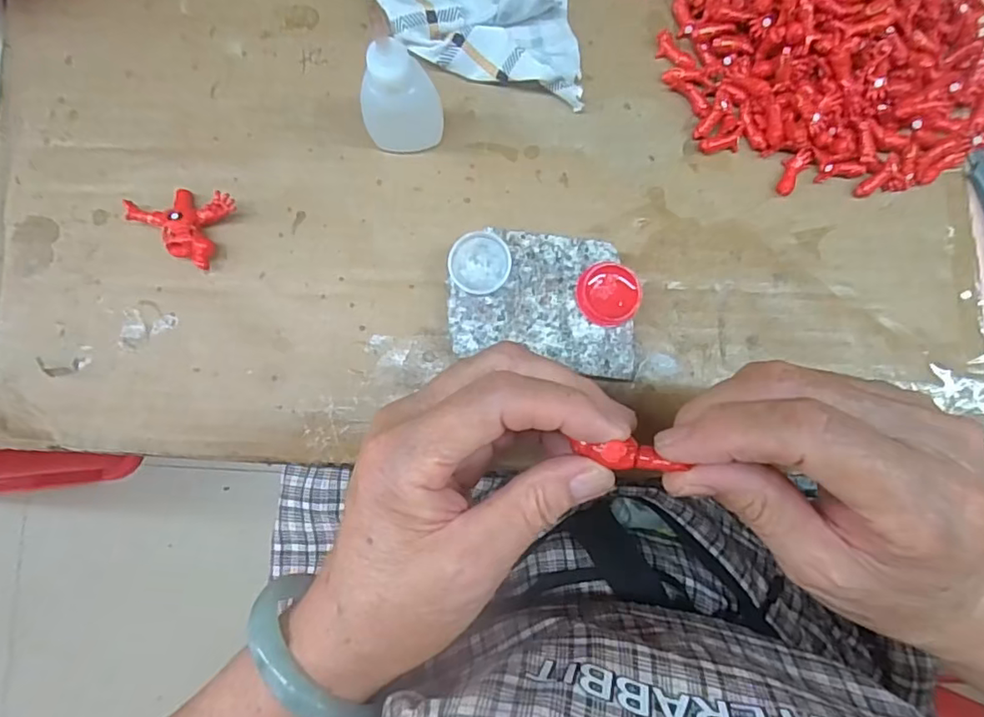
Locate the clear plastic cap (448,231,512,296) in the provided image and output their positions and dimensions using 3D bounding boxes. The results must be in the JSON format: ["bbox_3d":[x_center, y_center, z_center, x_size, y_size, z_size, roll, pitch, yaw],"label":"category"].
[{"bbox_3d":[-0.005,-0.042,0.248,0.026,0.004,0.027,4,91,-4],"label":"clear plastic cap"}]

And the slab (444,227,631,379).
[{"bbox_3d":[0.024,-0.025,0.259,0.082,0.020,0.058,8,87,0],"label":"slab"}]

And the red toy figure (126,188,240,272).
[{"bbox_3d":[-0.145,-0.067,0.262,0.045,0.015,0.034,26,87,1],"label":"red toy figure"}]

